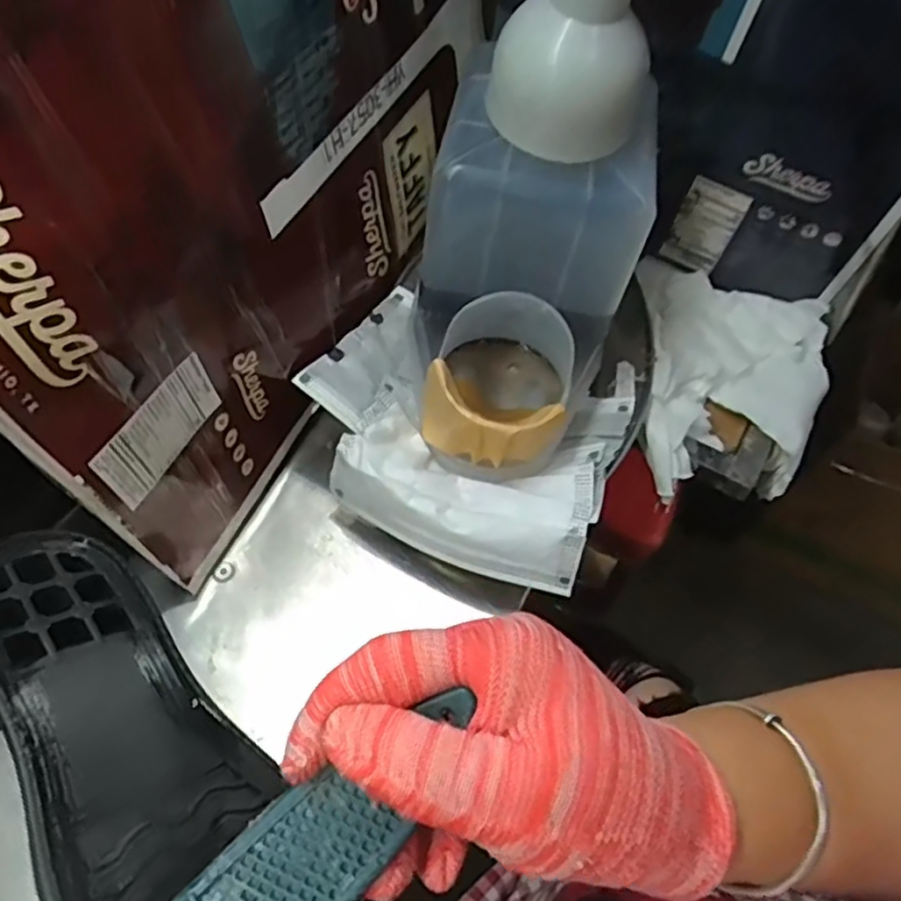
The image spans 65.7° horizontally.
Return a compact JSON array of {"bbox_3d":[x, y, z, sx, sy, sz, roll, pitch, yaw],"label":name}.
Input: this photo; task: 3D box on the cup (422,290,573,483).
[{"bbox_3d":[0.034,-0.045,0.445,0.090,0.084,0.087,2,55,-3],"label":"cup"}]

